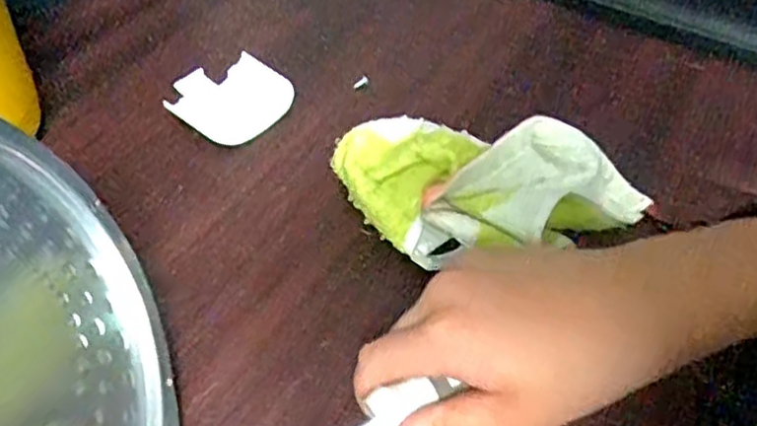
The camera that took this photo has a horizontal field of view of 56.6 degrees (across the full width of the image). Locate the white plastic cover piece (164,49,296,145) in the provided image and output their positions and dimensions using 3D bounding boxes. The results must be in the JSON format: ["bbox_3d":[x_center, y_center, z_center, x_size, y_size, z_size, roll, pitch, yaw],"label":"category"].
[{"bbox_3d":[-0.108,-0.084,0.503,0.082,0.015,0.078,1,47,-1],"label":"white plastic cover piece"}]

